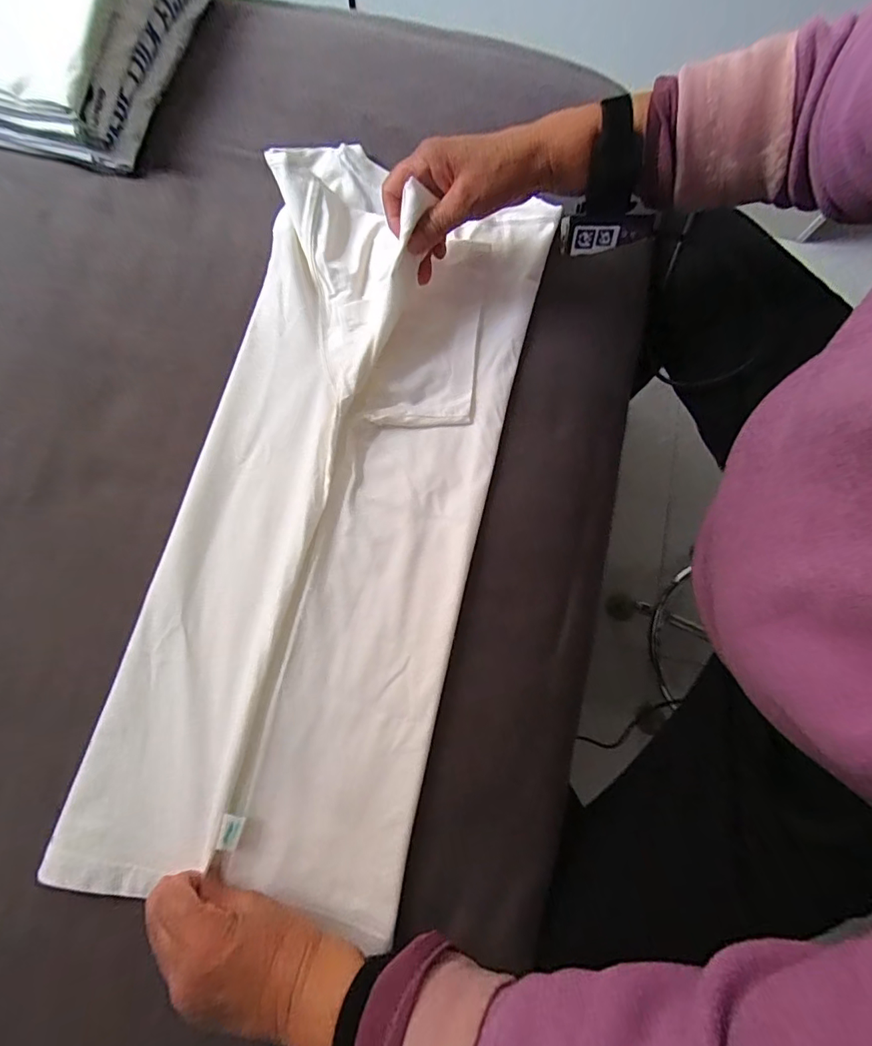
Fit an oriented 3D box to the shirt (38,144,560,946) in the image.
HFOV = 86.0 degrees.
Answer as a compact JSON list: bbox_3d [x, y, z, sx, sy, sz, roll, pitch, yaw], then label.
[{"bbox_3d":[-0.087,-0.023,0.400,0.250,0.035,0.628,14,80,0],"label":"shirt"}]

